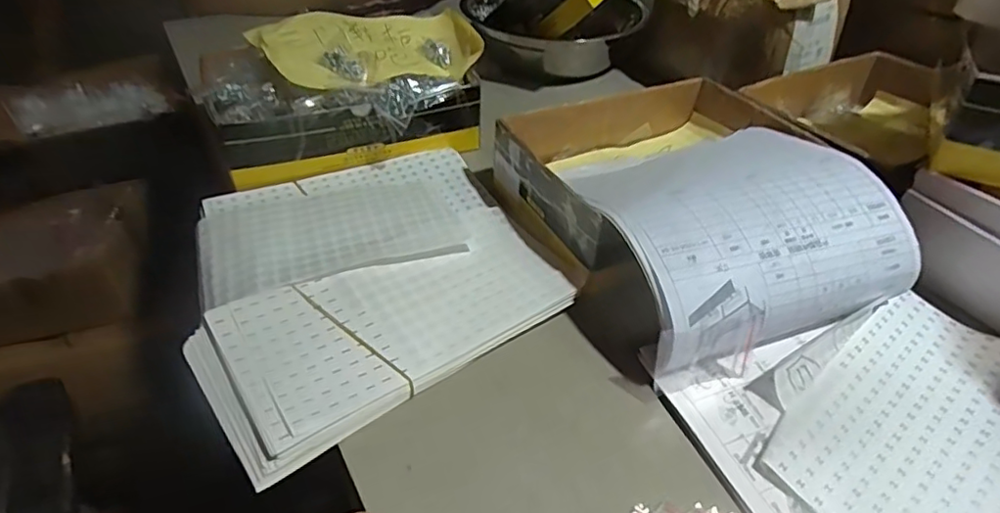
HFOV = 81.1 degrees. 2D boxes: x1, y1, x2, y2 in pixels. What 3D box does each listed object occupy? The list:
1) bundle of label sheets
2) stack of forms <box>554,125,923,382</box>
[{"bbox_3d":[-0.108,0.003,0.462,0.250,0.024,0.292,-17,46,-23],"label":"bundle of label sheets"},{"bbox_3d":[0.172,-0.035,0.464,0.219,0.079,0.223,-9,43,-15],"label":"stack of forms"}]

